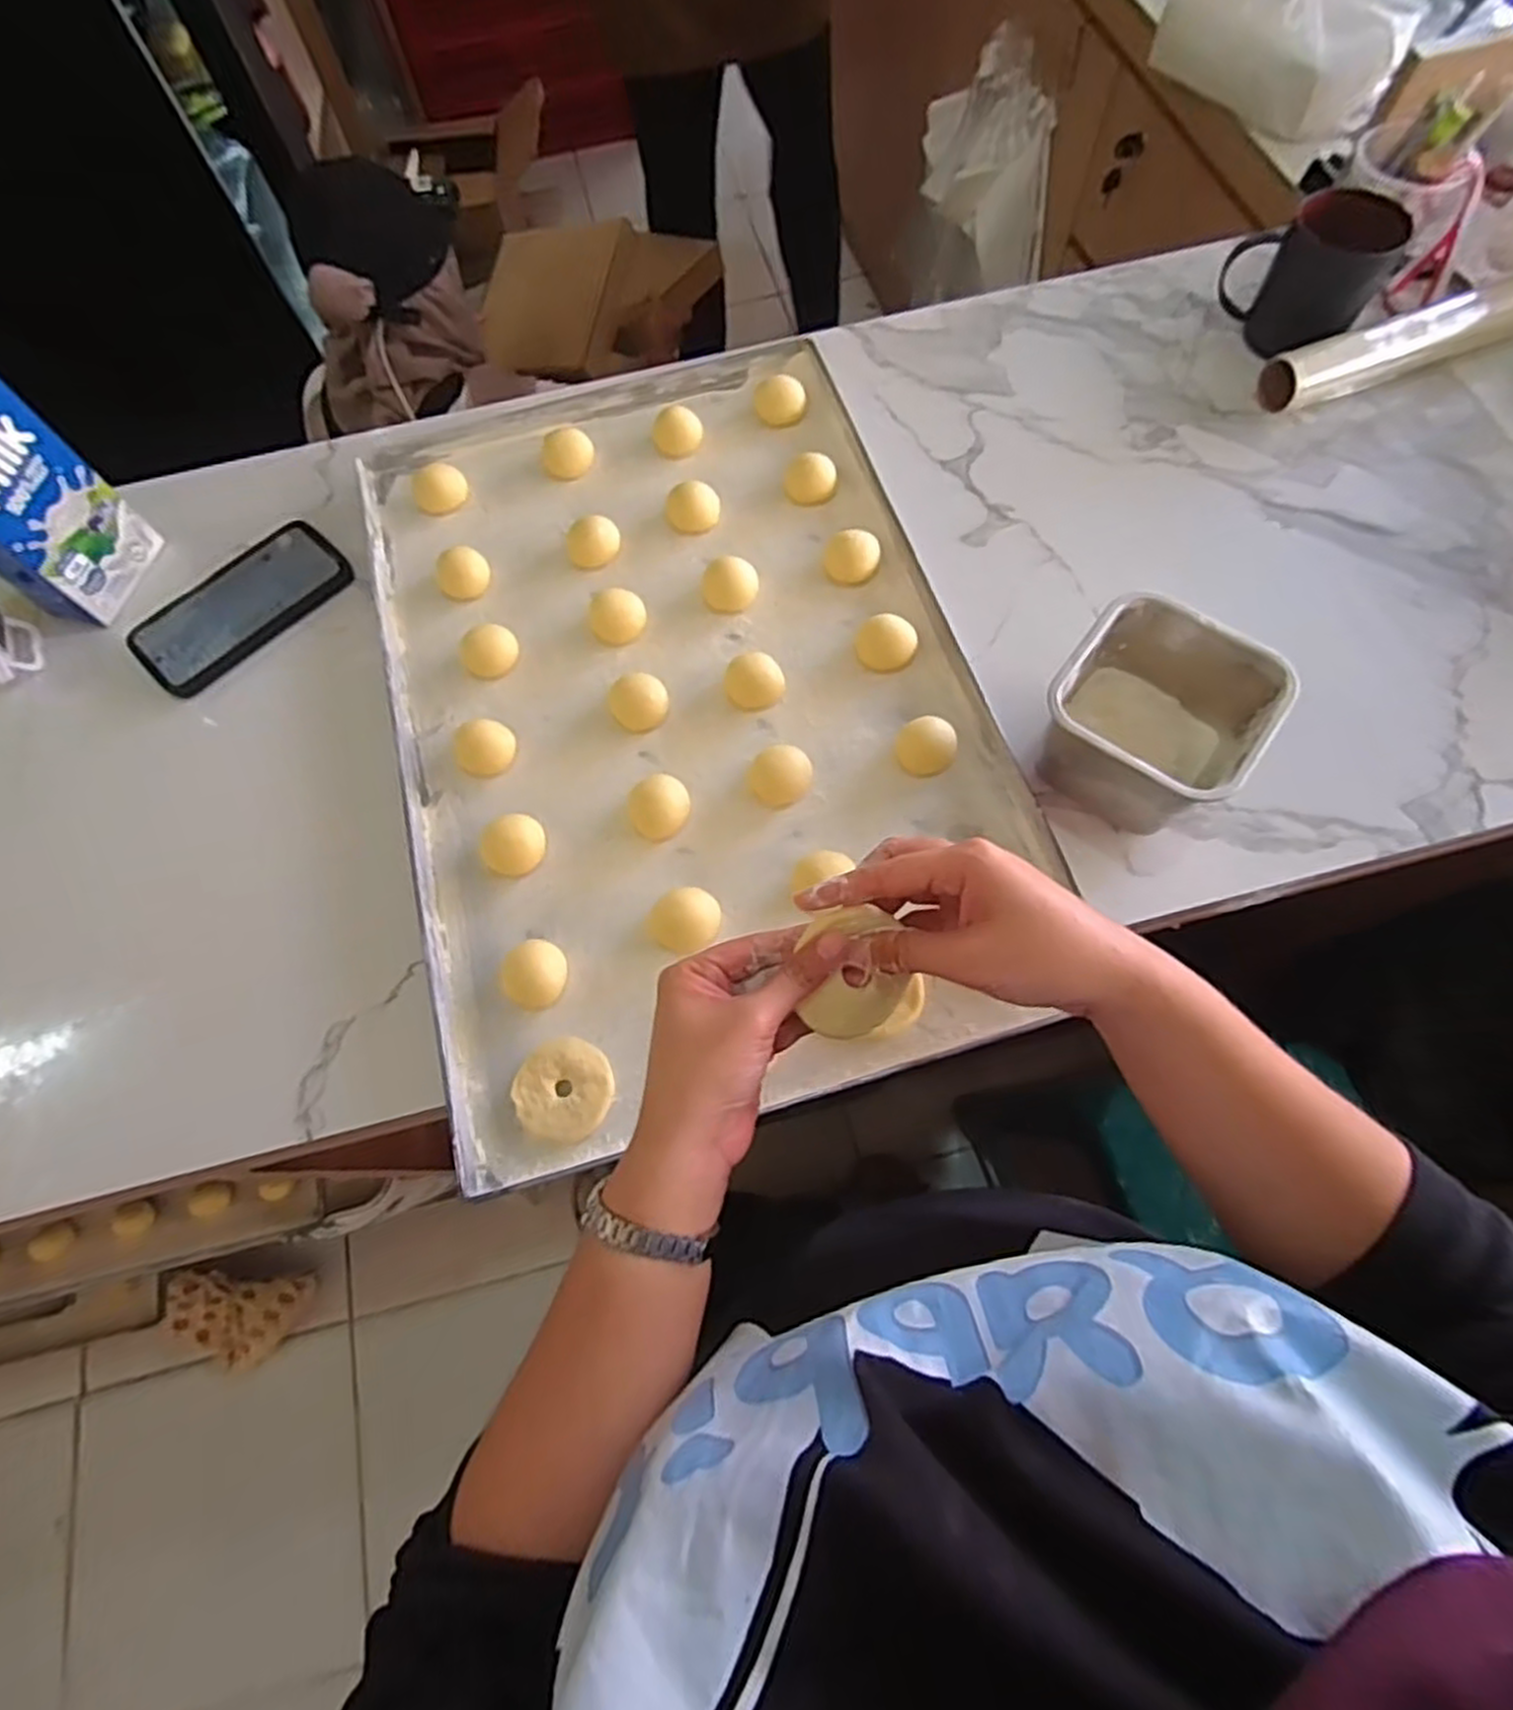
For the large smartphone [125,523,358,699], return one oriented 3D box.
[{"bbox_3d":[-0.419,-0.205,0.644,0.169,0.017,0.091,-39,72,-11],"label":"large smartphone"}]

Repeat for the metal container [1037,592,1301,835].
[{"bbox_3d":[0.255,-0.083,0.521,0.121,0.091,0.118,36,75,15],"label":"metal container"}]

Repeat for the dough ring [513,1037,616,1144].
[{"bbox_3d":[-0.118,0.145,0.488,0.058,0.010,0.060,-1,69,3],"label":"dough ring"}]

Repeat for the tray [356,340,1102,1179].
[{"bbox_3d":[-0.060,-0.129,0.588,0.411,0.025,0.614,-17,69,-4],"label":"tray"}]

